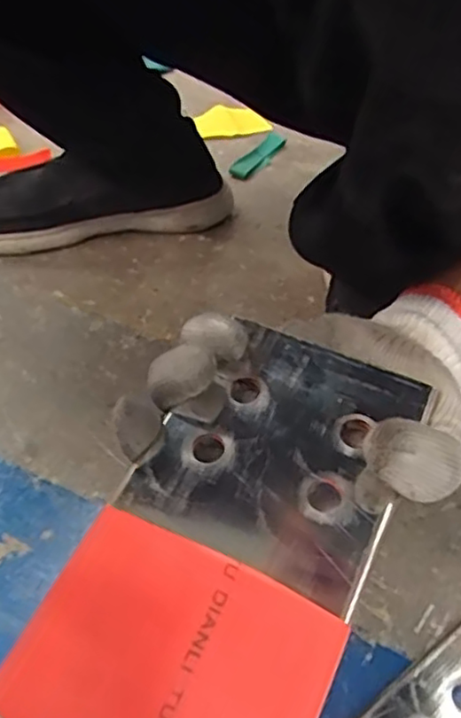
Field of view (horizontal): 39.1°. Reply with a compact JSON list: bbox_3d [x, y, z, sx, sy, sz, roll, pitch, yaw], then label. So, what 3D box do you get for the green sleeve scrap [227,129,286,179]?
[{"bbox_3d":[0.031,-0.227,0.720,0.024,0.015,0.099,21,46,20],"label":"green sleeve scrap"}]

